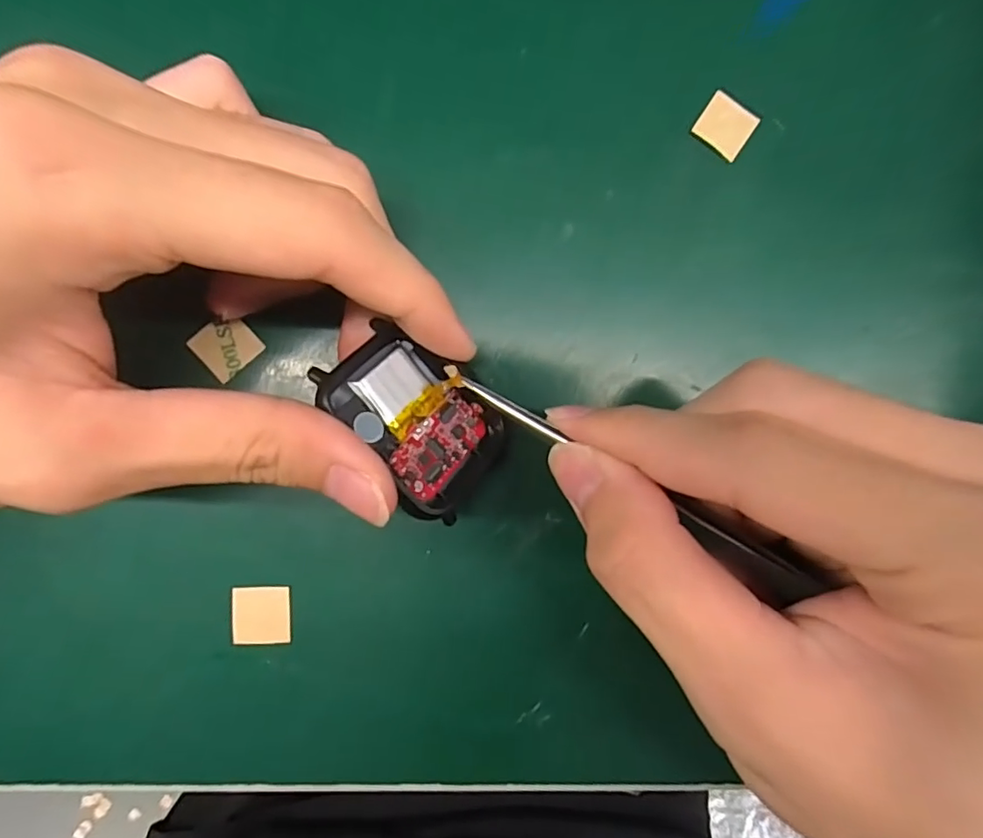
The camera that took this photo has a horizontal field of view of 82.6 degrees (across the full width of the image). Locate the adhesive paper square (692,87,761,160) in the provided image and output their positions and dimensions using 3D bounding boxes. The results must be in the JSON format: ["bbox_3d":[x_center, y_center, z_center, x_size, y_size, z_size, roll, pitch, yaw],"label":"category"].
[{"bbox_3d":[0.068,-0.086,0.163,0.015,0.004,0.015,34,87,-1],"label":"adhesive paper square"}]

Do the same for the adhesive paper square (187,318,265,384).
[{"bbox_3d":[-0.072,-0.020,0.153,0.015,0.004,0.015,-42,93,-5],"label":"adhesive paper square"}]

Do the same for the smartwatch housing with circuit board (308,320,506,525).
[{"bbox_3d":[-0.017,-0.001,0.138,0.045,0.008,0.036,50,52,-13],"label":"smartwatch housing with circuit board"}]

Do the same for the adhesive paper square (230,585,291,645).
[{"bbox_3d":[-0.063,0.054,0.153,0.016,0.004,0.016,-1,89,-6],"label":"adhesive paper square"}]

